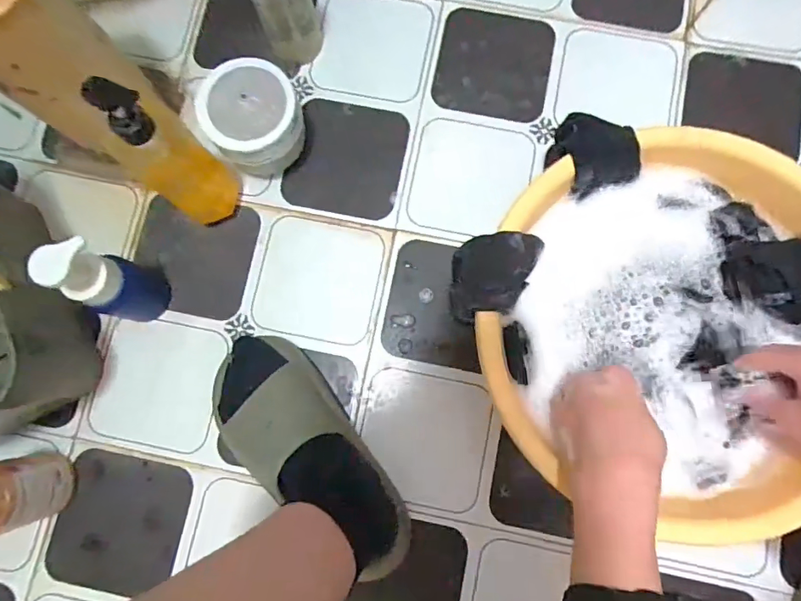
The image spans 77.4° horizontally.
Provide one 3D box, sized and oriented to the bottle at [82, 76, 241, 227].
[{"bbox_3d":[-0.212,-0.130,0.472,0.052,0.212,0.065,38,85,8],"label":"bottle"}]

